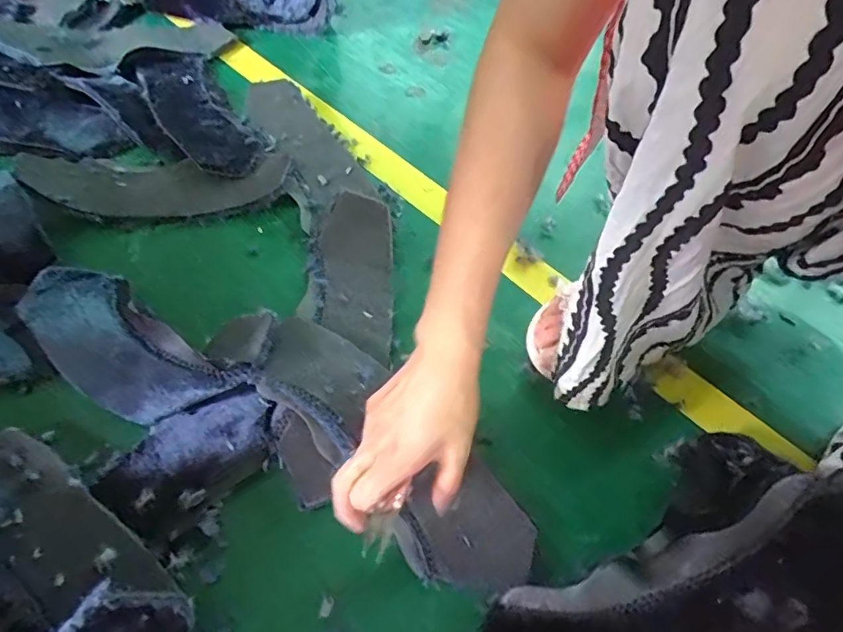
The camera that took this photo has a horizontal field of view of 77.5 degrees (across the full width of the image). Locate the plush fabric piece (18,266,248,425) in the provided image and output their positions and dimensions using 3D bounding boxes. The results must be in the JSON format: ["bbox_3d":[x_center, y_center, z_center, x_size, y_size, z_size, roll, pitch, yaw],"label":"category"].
[{"bbox_3d":[-0.278,0.022,0.474,0.246,0.041,0.092,32,63,17],"label":"plush fabric piece"}]

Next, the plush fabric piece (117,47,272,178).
[{"bbox_3d":[-0.284,-0.263,0.663,0.095,0.033,0.275,-33,65,-19],"label":"plush fabric piece"}]

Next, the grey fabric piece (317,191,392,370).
[{"bbox_3d":[-0.066,-0.042,0.532,0.074,0.041,0.175,-4,59,-4],"label":"grey fabric piece"}]

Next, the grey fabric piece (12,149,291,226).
[{"bbox_3d":[-0.295,-0.160,0.591,0.273,0.039,0.102,-6,59,-5],"label":"grey fabric piece"}]

